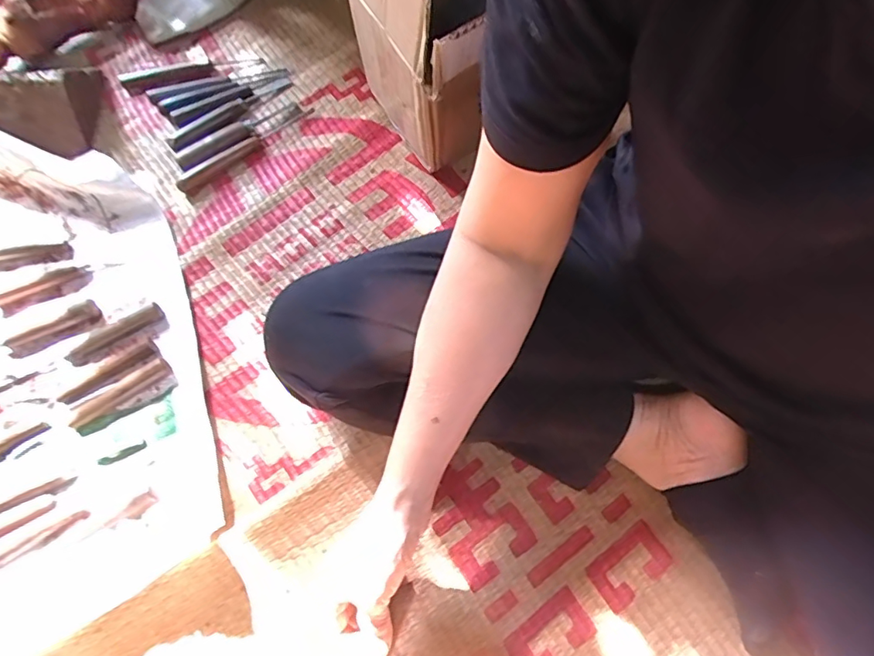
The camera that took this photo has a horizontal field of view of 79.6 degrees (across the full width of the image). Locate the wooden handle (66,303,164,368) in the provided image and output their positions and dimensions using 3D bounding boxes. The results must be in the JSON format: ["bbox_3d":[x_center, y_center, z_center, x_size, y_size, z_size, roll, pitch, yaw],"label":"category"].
[{"bbox_3d":[-0.342,0.009,0.560,0.102,0.015,0.022,-34,71,-10],"label":"wooden handle"}]

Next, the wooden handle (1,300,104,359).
[{"bbox_3d":[-0.411,0.001,0.563,0.098,0.012,0.028,-26,70,-7],"label":"wooden handle"}]

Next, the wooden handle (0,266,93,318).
[{"bbox_3d":[-0.435,-0.044,0.580,0.094,0.018,0.030,-25,70,-7],"label":"wooden handle"}]

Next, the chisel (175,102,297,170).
[{"bbox_3d":[-0.246,-0.241,0.644,0.160,0.015,0.026,-36,71,-10],"label":"chisel"}]

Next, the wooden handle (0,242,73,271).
[{"bbox_3d":[-0.453,-0.079,0.578,0.090,0.014,0.025,-15,69,-3],"label":"wooden handle"}]

